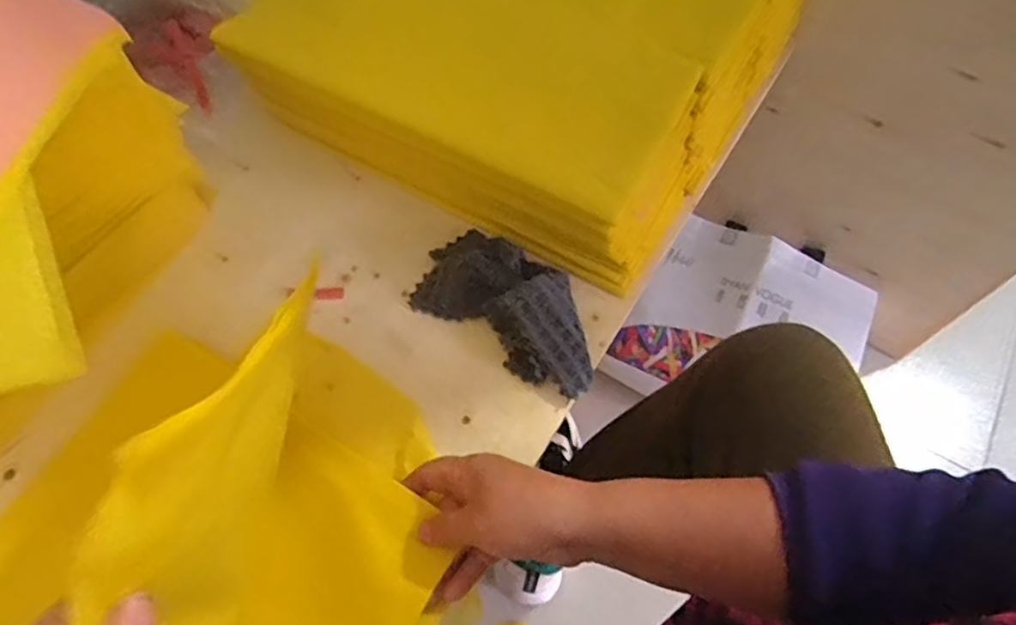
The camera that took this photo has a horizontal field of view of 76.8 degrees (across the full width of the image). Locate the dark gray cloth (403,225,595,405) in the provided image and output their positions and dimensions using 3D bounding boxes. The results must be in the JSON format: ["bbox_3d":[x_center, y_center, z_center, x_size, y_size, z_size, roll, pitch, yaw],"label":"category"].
[{"bbox_3d":[0.006,-0.010,0.504,0.164,0.041,0.090,33,65,15],"label":"dark gray cloth"}]

